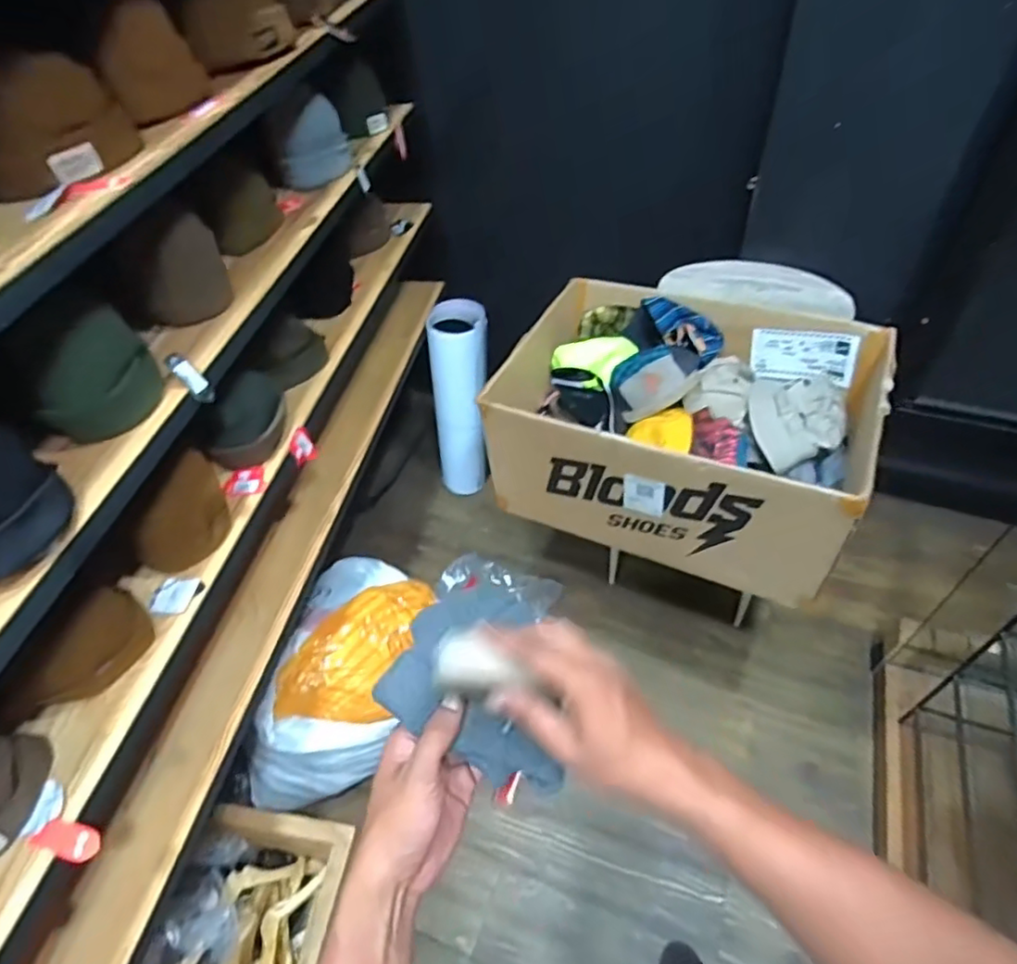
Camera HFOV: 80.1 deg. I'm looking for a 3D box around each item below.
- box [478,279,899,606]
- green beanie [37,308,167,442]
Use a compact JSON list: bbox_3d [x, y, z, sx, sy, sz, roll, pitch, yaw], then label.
[{"bbox_3d":[0.376,-0.136,1.308,0.692,0.299,0.539,19,53,21],"label":"box"},{"bbox_3d":[-0.477,-0.125,0.704,0.078,0.104,0.136,8,50,13],"label":"green beanie"}]

